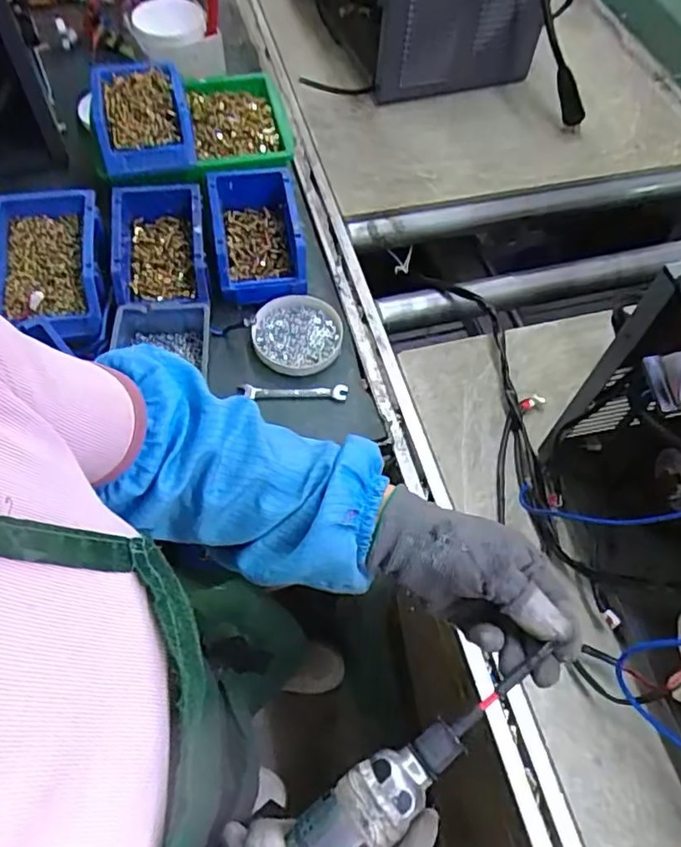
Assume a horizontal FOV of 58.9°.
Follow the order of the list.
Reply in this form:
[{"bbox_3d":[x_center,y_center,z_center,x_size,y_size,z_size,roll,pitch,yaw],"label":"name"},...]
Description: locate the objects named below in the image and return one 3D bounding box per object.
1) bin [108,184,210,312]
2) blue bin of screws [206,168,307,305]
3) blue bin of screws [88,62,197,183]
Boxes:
[{"bbox_3d":[-0.210,-0.206,0.706,0.111,0.057,0.168,-7,61,-6],"label":"bin"},{"bbox_3d":[-0.101,-0.231,0.739,0.106,0.065,0.161,-8,61,-7],"label":"blue bin of screws"},{"bbox_3d":[-0.237,-0.369,0.727,0.110,0.044,0.161,-12,61,-9],"label":"blue bin of screws"}]

